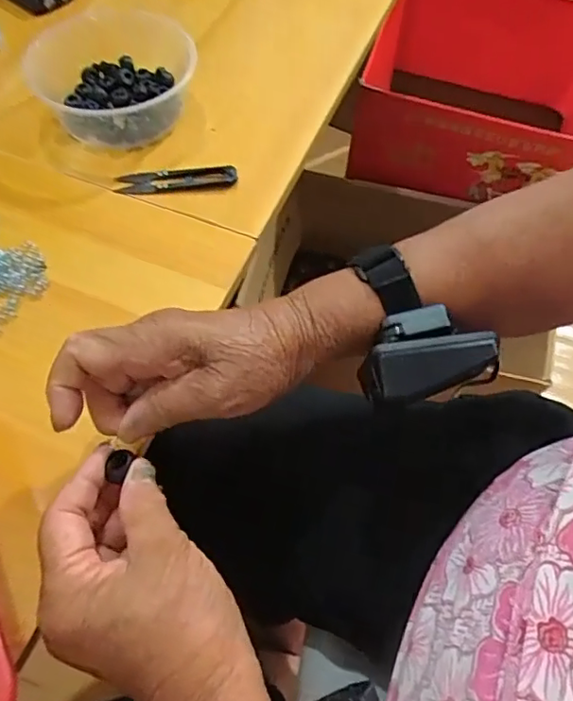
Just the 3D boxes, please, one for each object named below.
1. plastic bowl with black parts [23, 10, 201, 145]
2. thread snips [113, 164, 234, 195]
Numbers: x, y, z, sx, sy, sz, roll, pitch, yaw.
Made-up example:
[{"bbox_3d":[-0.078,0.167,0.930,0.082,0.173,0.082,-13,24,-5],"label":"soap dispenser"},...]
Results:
[{"bbox_3d":[-0.163,-0.255,0.522,0.130,0.051,0.157,-9,60,-7],"label":"plastic bowl with black parts"},{"bbox_3d":[-0.093,-0.145,0.479,0.100,0.011,0.021,-3,60,-3],"label":"thread snips"}]

